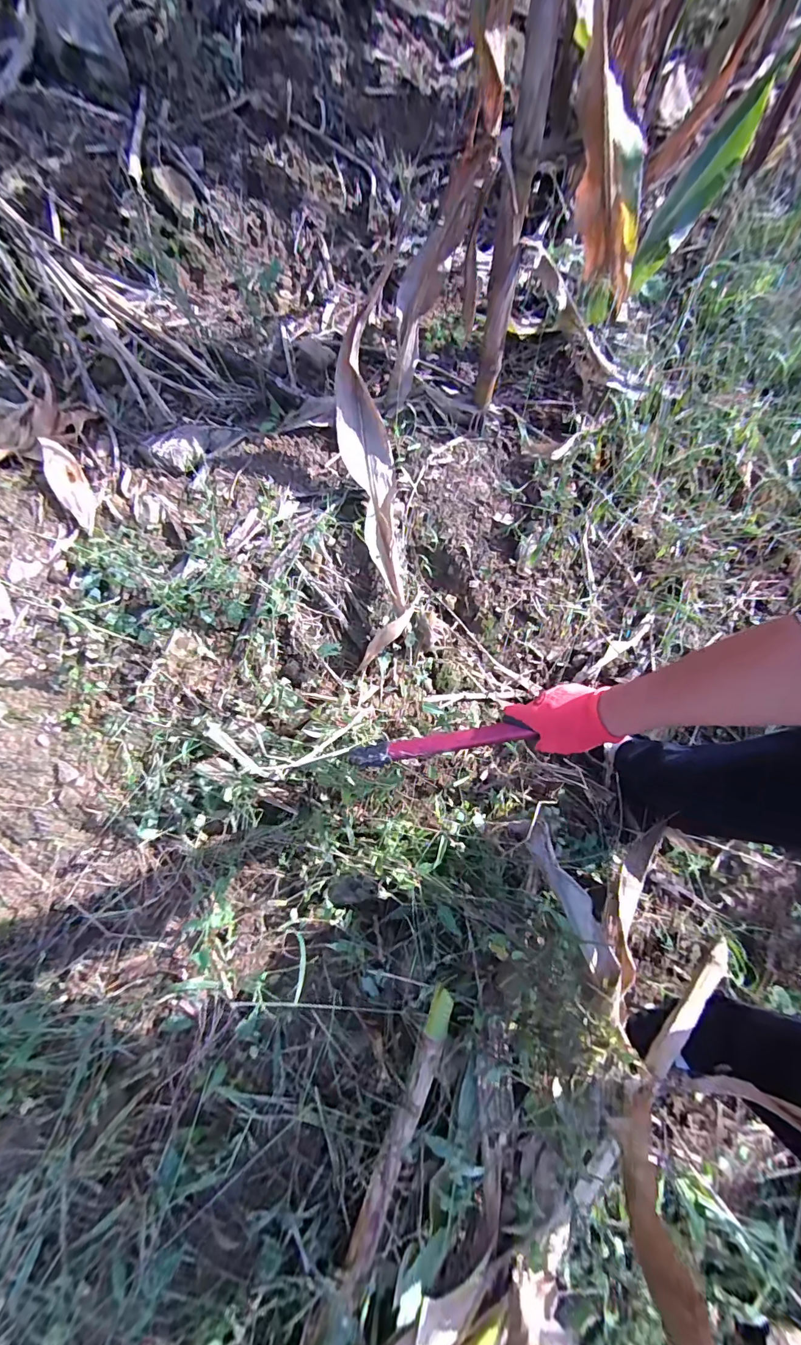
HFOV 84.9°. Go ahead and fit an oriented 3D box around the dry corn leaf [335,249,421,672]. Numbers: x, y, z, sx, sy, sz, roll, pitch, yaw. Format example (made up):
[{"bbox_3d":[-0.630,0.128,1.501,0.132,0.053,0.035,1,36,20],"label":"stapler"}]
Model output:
[{"bbox_3d":[-0.047,-0.285,0.748,0.096,0.141,0.538,-8,90,-2],"label":"dry corn leaf"}]

